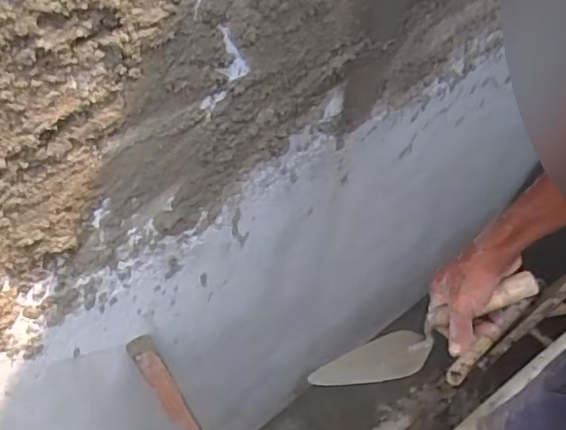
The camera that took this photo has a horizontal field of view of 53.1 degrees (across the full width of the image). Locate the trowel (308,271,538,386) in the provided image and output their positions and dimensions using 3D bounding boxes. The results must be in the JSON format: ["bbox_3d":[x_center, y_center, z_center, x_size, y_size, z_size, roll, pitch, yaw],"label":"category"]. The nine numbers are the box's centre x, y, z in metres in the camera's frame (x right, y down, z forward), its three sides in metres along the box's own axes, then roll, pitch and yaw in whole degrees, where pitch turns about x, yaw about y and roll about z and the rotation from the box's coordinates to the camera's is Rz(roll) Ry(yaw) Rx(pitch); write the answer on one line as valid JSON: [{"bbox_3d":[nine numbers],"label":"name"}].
[{"bbox_3d":[0.174,0.156,0.704,0.297,0.045,0.064,-29,57,17],"label":"trowel"}]

